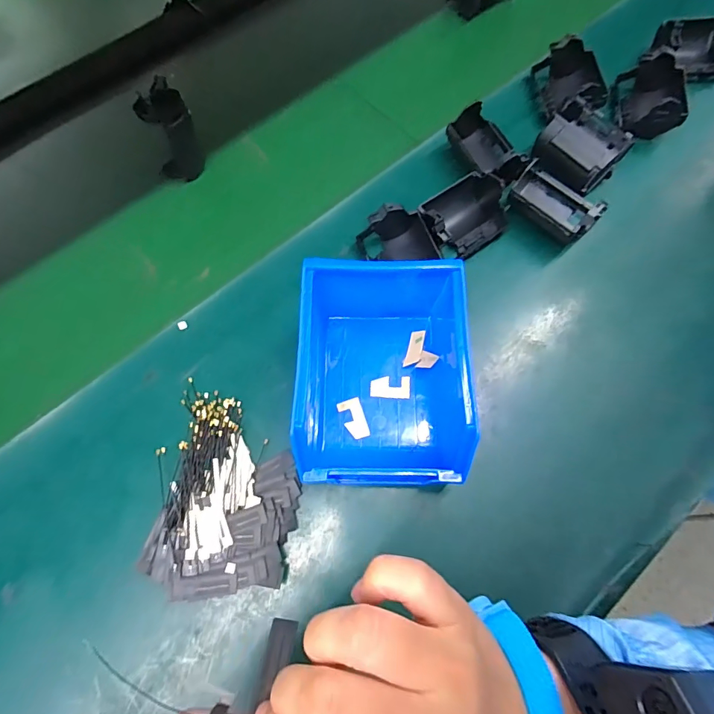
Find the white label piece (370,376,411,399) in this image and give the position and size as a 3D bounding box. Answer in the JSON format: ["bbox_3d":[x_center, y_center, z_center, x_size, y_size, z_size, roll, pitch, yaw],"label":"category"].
[{"bbox_3d":[0.025,0.022,0.326,0.029,0.004,0.017,1,69,2],"label":"white label piece"}]

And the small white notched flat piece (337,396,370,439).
[{"bbox_3d":[-0.002,0.046,0.318,0.017,0.004,0.029,-17,69,-6],"label":"small white notched flat piece"}]

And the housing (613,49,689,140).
[{"bbox_3d":[0.275,-0.246,0.407,0.055,0.037,0.078,13,69,6],"label":"housing"}]

